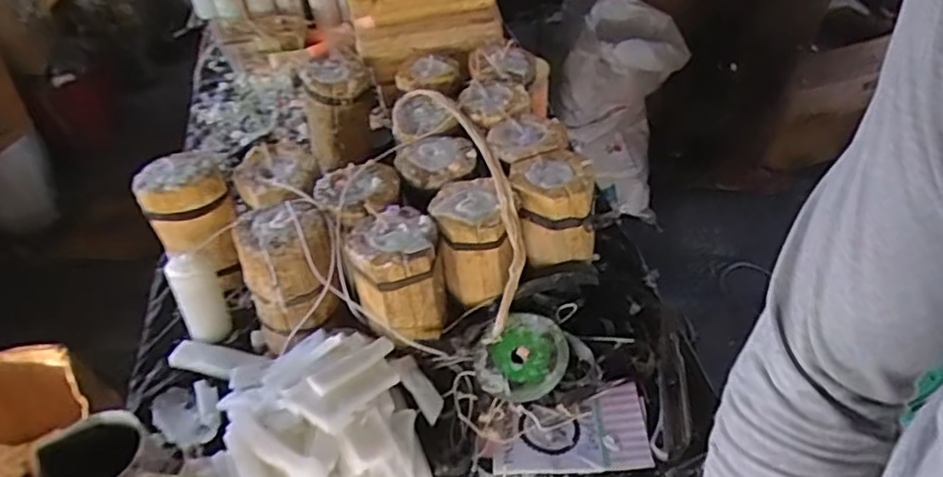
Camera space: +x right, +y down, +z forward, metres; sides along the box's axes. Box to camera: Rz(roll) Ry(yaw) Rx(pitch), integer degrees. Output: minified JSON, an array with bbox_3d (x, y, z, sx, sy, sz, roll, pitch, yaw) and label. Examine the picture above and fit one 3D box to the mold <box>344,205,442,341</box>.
[{"bbox_3d":[-0.075,0.037,0.692,0.092,0.106,0.091,-7,42,-2],"label":"mold"}]

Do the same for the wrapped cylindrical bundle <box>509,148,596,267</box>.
[{"bbox_3d":[0.091,-0.036,0.745,0.089,0.091,0.098,-2,42,3],"label":"wrapped cylindrical bundle"}]

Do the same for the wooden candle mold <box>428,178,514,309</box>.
[{"bbox_3d":[0.005,0.003,0.721,0.084,0.101,0.093,-13,43,-9],"label":"wooden candle mold"}]

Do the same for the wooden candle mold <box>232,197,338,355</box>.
[{"bbox_3d":[-0.193,0.038,0.718,0.095,0.140,0.101,-17,44,-13],"label":"wooden candle mold"}]

